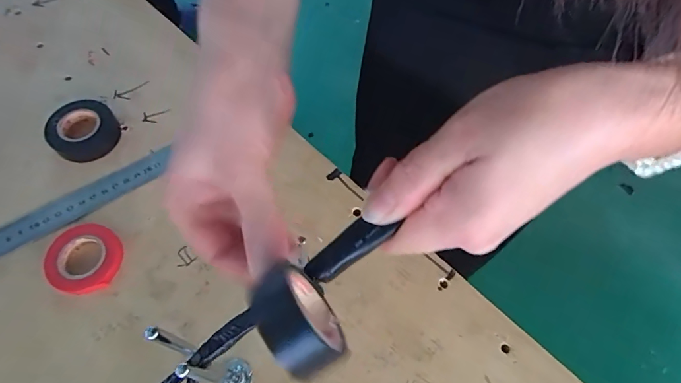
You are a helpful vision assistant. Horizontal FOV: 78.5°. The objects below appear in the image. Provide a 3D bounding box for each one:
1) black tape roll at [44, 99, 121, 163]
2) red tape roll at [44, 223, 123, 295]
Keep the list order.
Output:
[{"bbox_3d":[-0.241,-0.057,0.391,0.056,0.022,0.058,1,62,-2],"label":"black tape roll"},{"bbox_3d":[-0.210,0.054,0.341,0.060,0.009,0.056,1,62,-2],"label":"red tape roll"}]

